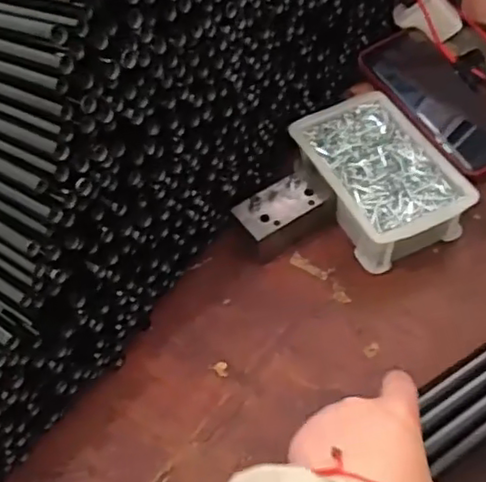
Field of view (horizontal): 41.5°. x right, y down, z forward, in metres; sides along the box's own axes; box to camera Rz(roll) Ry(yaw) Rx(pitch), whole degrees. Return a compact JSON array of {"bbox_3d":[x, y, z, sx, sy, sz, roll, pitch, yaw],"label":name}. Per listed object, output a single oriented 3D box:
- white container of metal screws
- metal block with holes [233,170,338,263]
[{"bbox_3d":[0.114,-0.050,0.542,0.098,0.051,0.151,-22,55,-12],"label":"white container of metal screws"},{"bbox_3d":[0.034,-0.022,0.535,0.078,0.038,0.044,-29,57,-17],"label":"metal block with holes"}]

